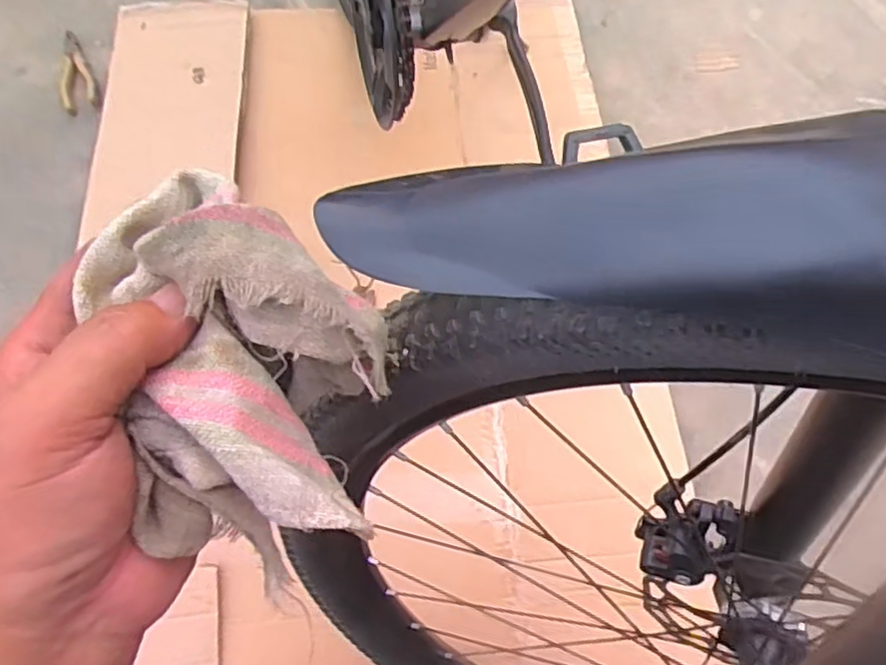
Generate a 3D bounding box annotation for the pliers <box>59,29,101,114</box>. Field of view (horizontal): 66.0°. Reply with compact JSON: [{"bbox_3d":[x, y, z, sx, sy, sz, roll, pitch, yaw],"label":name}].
[{"bbox_3d":[-0.543,-0.385,1.002,0.046,0.024,0.151,-21,68,-9],"label":"pliers"}]

